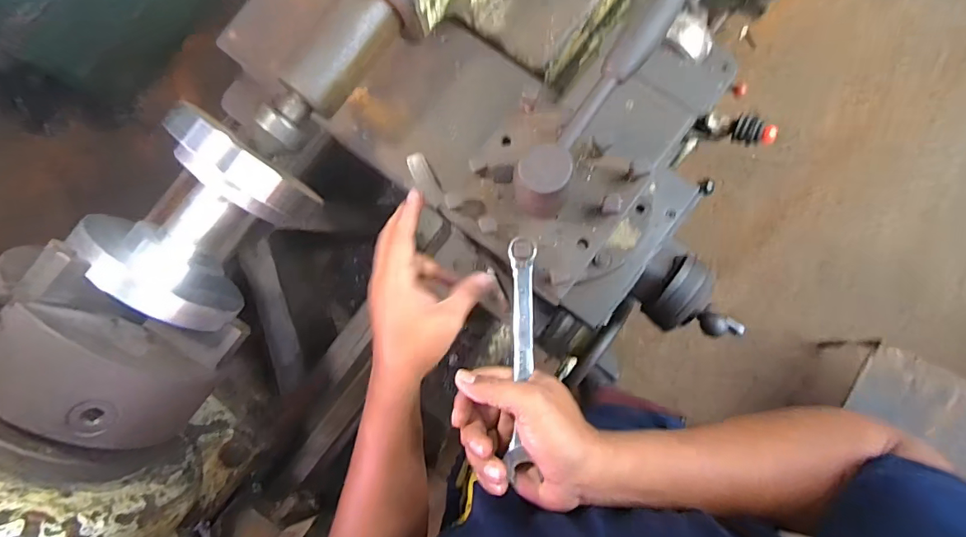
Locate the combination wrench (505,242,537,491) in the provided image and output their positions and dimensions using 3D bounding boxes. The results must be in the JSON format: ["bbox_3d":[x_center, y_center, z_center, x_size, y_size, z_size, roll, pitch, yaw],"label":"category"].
[{"bbox_3d":[0.031,0.067,0.385,0.021,0.010,0.187,0,75,9],"label":"combination wrench"}]

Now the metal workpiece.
[{"bbox_3d":[-0.287,-0.048,0.498,0.146,0.114,0.188,44,95,8],"label":"metal workpiece"}]

